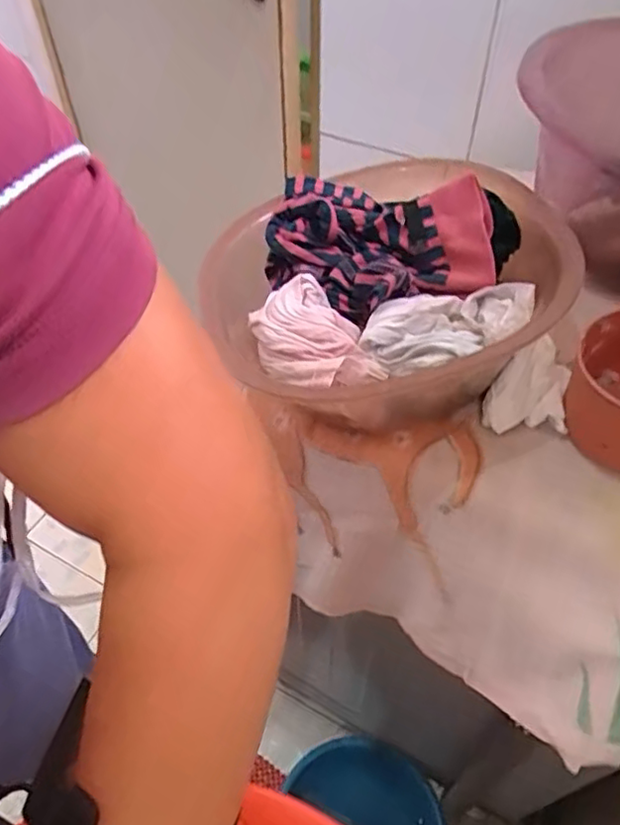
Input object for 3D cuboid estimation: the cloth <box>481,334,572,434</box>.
[{"bbox_3d":[0.176,-0.022,0.494,0.060,0.049,0.072,14,51,12],"label":"cloth"}]

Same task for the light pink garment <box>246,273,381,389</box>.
[{"bbox_3d":[-0.003,-0.063,0.489,0.079,0.034,0.098,-19,52,-15],"label":"light pink garment"}]

